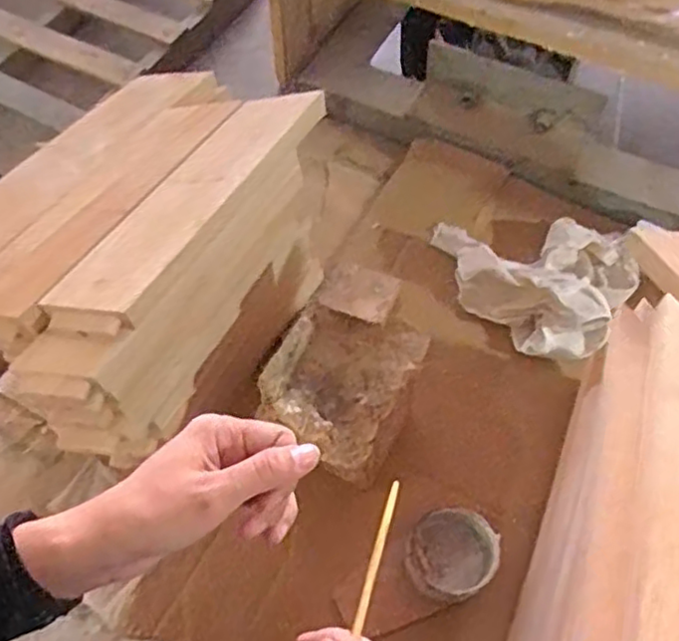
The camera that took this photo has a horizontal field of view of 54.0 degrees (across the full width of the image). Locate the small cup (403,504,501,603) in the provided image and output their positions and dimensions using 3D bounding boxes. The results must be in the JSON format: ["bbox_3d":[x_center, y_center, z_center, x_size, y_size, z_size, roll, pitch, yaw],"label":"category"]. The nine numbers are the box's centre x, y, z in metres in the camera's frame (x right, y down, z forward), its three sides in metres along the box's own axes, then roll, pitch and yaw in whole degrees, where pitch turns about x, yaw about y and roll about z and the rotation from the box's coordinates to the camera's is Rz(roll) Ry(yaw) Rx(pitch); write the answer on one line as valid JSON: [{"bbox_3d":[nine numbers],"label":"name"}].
[{"bbox_3d":[0.108,0.228,0.652,0.085,0.040,0.081,0,61,1],"label":"small cup"}]

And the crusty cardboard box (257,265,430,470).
[{"bbox_3d":[0.005,0.035,0.610,0.122,0.056,0.166,27,65,15],"label":"crusty cardboard box"}]

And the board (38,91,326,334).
[{"bbox_3d":[-0.120,-0.098,0.552,0.058,0.034,0.281,32,67,17],"label":"board"}]

